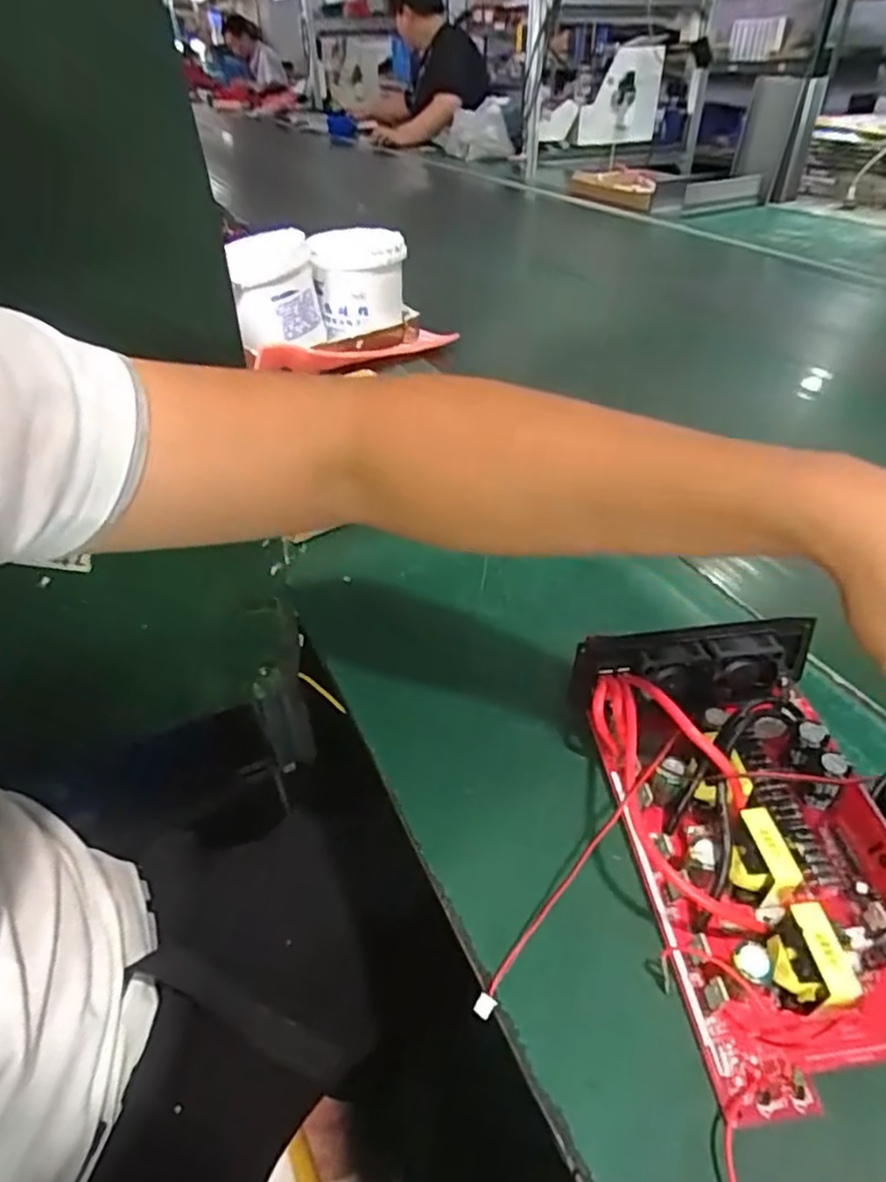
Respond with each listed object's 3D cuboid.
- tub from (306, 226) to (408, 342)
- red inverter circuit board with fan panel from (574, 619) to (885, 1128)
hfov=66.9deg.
[{"bbox_3d":[-0.105,-0.398,0.864,0.115,0.110,0.098,-4,39,-1],"label":"tub"},{"bbox_3d":[0.156,0.109,0.323,0.134,0.059,0.213,-6,39,-4],"label":"red inverter circuit board with fan panel"}]

